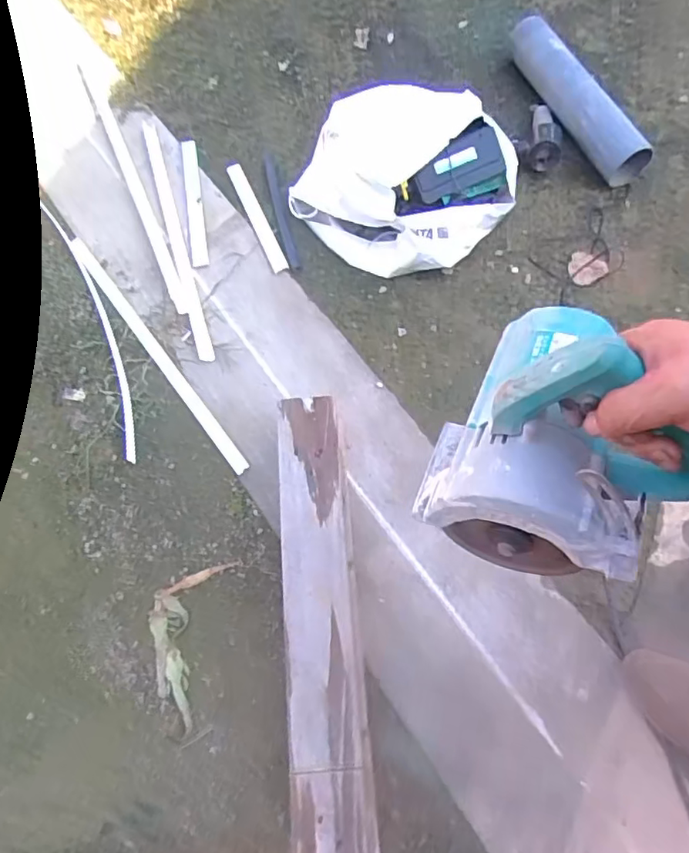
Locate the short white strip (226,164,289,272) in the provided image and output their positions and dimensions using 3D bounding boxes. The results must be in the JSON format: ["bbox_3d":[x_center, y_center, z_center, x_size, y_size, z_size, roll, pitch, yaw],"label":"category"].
[{"bbox_3d":[-0.175,-0.416,1.132,0.027,0.009,0.294,-22,68,-7],"label":"short white strip"}]

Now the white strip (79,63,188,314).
[{"bbox_3d":[-0.449,-0.528,1.196,0.031,0.006,0.754,-23,68,-8],"label":"white strip"}]

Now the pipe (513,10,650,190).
[{"bbox_3d":[0.448,-0.650,1.126,0.079,0.079,0.415,-20,68,-5],"label":"pipe"}]

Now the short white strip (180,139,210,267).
[{"bbox_3d":[-0.305,-0.456,1.156,0.034,0.009,0.330,-10,67,-2],"label":"short white strip"}]

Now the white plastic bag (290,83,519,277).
[{"bbox_3d":[0.104,-0.445,1.038,0.381,0.168,0.271,13,68,8],"label":"white plastic bag"}]

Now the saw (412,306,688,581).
[{"bbox_3d":[0.166,-0.008,0.410,0.169,0.177,0.192,19,69,10],"label":"saw"}]

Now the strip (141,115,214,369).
[{"bbox_3d":[-0.335,-0.386,1.128,0.028,0.010,0.607,-17,67,-5],"label":"strip"}]

